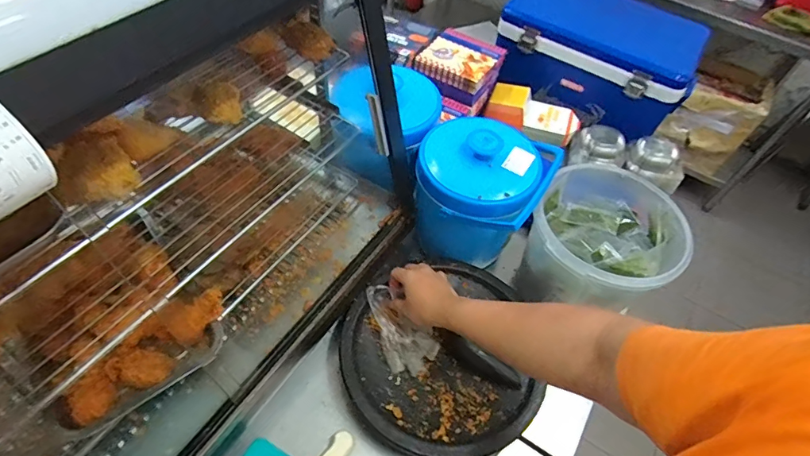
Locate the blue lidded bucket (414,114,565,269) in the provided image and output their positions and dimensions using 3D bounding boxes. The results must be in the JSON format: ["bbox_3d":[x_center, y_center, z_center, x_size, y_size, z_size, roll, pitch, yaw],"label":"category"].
[{"bbox_3d":[0.135,-0.057,0.863,0.219,0.256,0.204,3,53,-4],"label":"blue lidded bucket"}]

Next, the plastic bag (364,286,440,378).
[{"bbox_3d":[-0.016,0.171,0.786,0.078,0.033,0.167,-28,65,-24],"label":"plastic bag"}]

